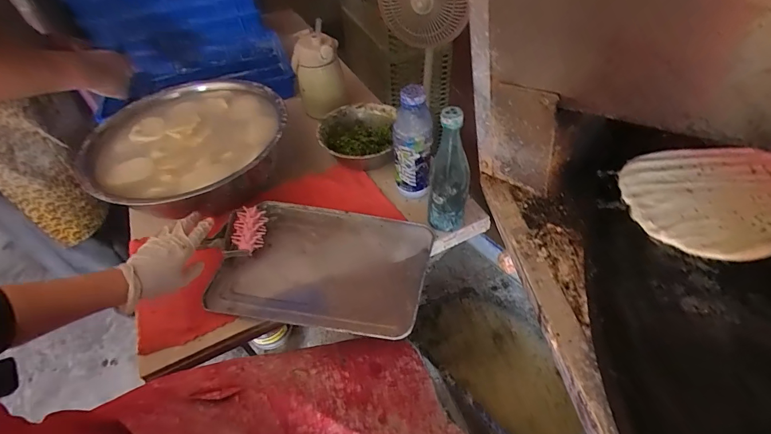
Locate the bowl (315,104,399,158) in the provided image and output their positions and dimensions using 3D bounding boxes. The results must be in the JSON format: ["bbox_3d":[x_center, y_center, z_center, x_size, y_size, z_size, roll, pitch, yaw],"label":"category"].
[{"bbox_3d":[-0.063,-0.167,0.796,0.157,0.063,0.173,1,49,6],"label":"bowl"}]

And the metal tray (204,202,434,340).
[{"bbox_3d":[-0.106,0.076,0.621,0.339,0.030,0.228,7,50,11],"label":"metal tray"}]

